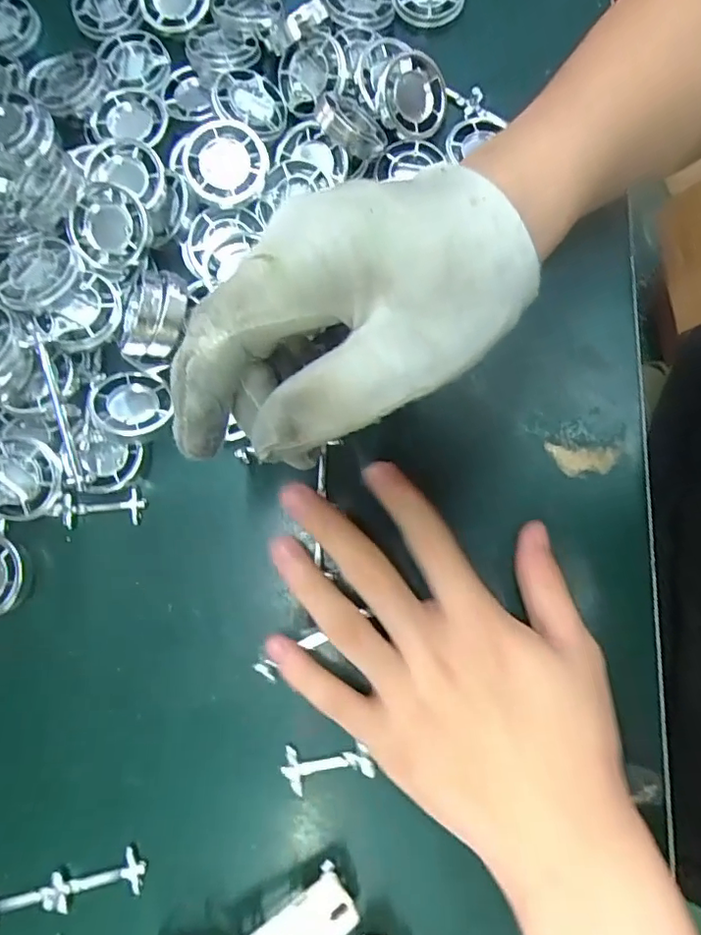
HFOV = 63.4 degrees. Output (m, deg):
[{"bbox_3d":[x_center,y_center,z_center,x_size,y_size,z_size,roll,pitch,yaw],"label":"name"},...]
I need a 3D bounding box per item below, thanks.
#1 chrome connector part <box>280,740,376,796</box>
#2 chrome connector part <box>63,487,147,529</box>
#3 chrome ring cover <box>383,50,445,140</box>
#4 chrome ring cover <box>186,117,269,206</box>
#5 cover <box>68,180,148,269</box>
[{"bbox_3d":[-0.010,0.131,0.251,0.039,0.004,0.019,-8,80,0],"label":"chrome connector part"},{"bbox_3d":[-0.118,0.019,0.271,0.037,0.007,0.017,-4,80,1],"label":"chrome connector part"},{"bbox_3d":[0.034,-0.193,0.294,0.033,0.004,0.040,-19,107,-10],"label":"chrome ring cover"},{"bbox_3d":[-0.060,-0.146,0.273,0.038,0.014,0.040,-12,97,-8],"label":"chrome ring cover"},{"bbox_3d":[-0.115,-0.115,0.273,0.035,0.011,0.037,17,102,-9],"label":"cover"}]

